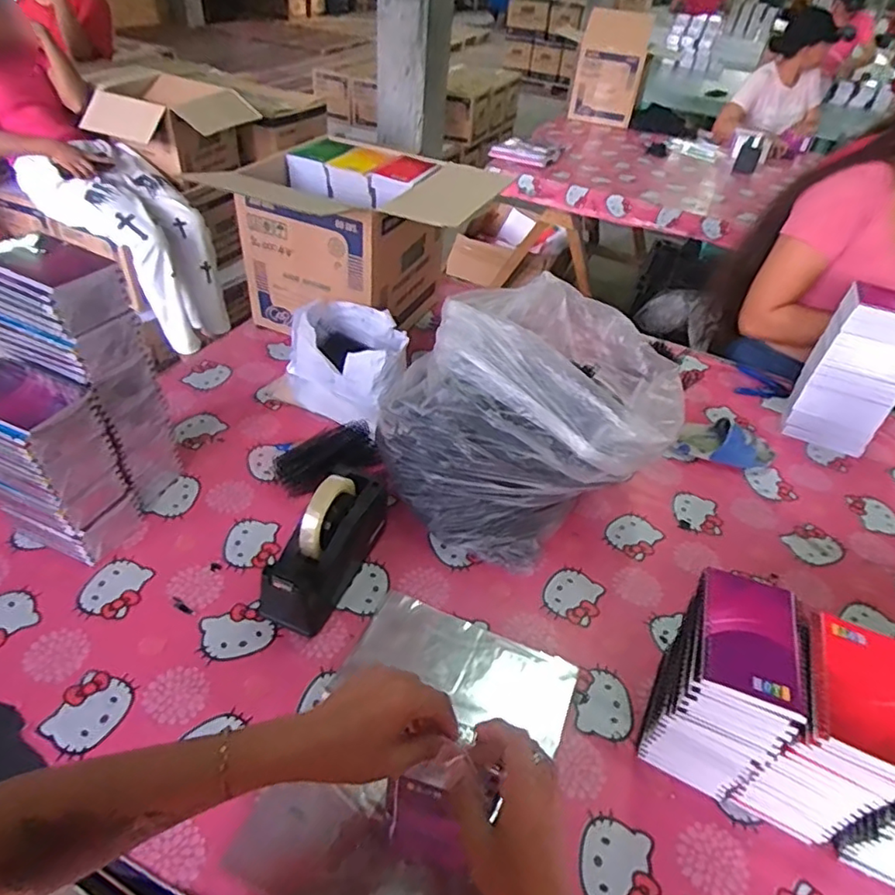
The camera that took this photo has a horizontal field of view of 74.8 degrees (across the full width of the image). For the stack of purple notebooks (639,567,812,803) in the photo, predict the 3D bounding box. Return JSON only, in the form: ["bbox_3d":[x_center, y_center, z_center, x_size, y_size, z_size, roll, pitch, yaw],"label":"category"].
[{"bbox_3d":[0.274,0.246,0.601,0.092,0.193,0.132,18,43,13],"label":"stack of purple notebooks"}]

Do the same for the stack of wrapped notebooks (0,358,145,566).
[{"bbox_3d":[-0.494,0.024,0.722,0.153,0.229,0.106,20,44,15],"label":"stack of wrapped notebooks"}]

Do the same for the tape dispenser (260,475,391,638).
[{"bbox_3d":[-0.149,0.120,0.735,0.072,0.136,0.214,19,43,13],"label":"tape dispenser"}]

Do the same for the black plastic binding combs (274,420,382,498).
[{"bbox_3d":[-0.184,0.016,0.901,0.156,0.052,0.070,-29,53,-33],"label":"black plastic binding combs"}]

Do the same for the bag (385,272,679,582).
[{"bbox_3d":[0.132,-0.046,0.844,0.346,0.269,0.389,28,46,22],"label":"bag"}]

